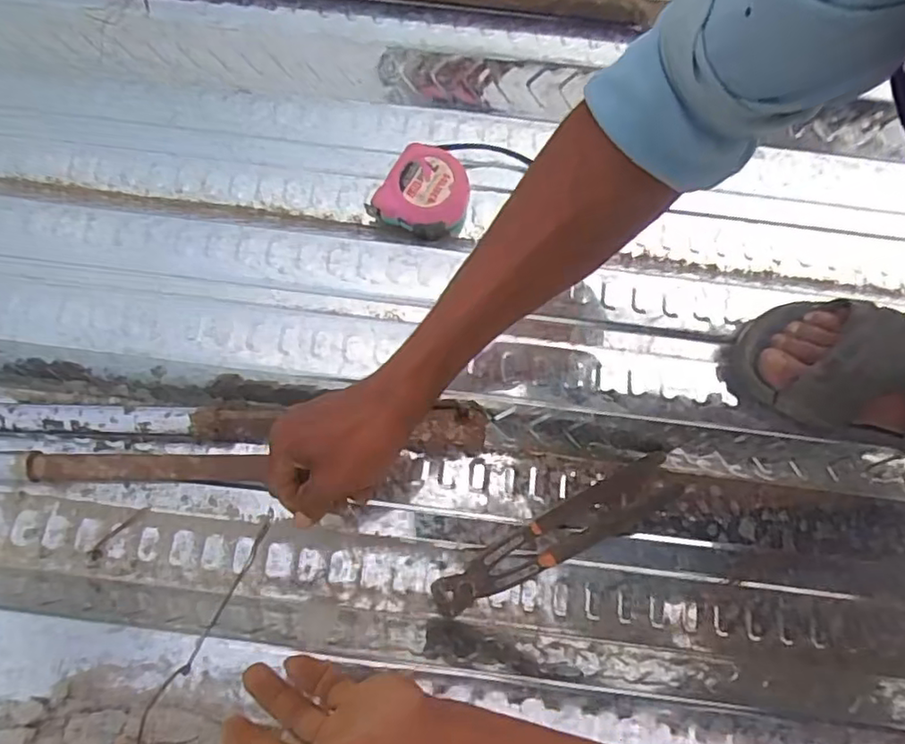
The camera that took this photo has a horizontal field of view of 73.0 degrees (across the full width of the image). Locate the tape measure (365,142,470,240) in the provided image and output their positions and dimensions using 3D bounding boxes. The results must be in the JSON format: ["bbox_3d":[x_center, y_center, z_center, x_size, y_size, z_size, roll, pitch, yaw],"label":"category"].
[{"bbox_3d":[-0.024,-0.162,0.570,0.080,0.043,0.085,31,76,7],"label":"tape measure"}]

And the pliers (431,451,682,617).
[{"bbox_3d":[0.086,0.135,0.501,0.217,0.018,0.041,-27,77,-9],"label":"pliers"}]

